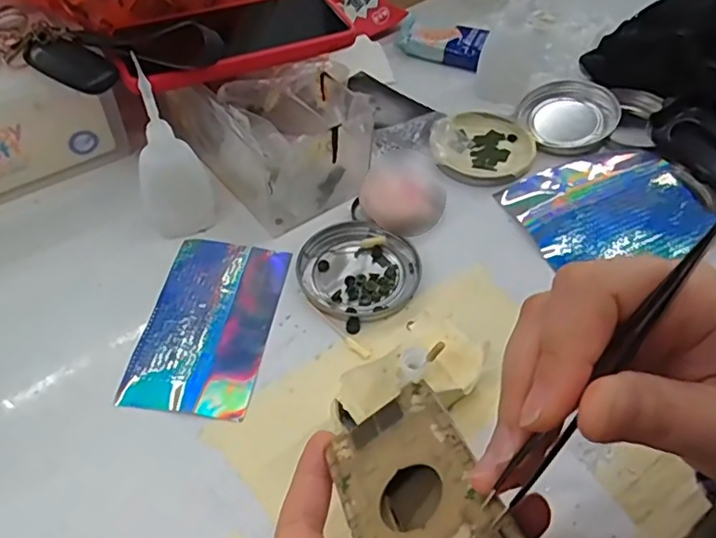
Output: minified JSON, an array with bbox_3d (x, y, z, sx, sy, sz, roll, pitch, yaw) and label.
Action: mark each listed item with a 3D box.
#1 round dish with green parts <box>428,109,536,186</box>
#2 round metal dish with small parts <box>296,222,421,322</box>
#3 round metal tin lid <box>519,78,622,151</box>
[{"bbox_3d":[0.098,-0.098,0.476,0.079,0.012,0.086,1,50,-1],"label":"round dish with green parts"},{"bbox_3d":[-0.001,0.002,0.397,0.076,0.008,0.079,1,50,-1],"label":"round metal dish with small parts"},{"bbox_3d":[0.174,-0.129,0.494,0.077,0.013,0.083,1,50,-1],"label":"round metal tin lid"}]

